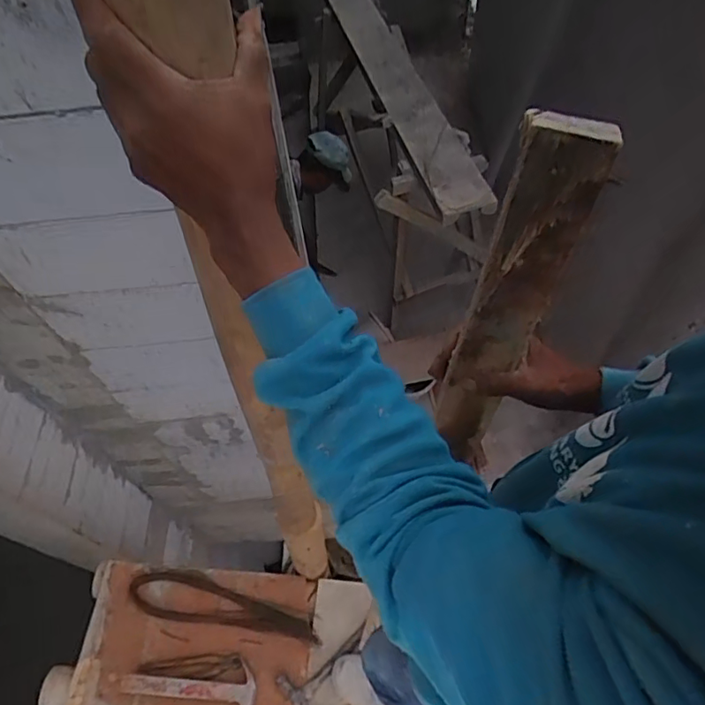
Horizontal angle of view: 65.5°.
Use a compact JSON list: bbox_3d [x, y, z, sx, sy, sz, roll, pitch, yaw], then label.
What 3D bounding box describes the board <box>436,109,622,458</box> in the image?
[{"bbox_3d":[0.125,-0.029,0.459,0.055,0.328,0.029,36,53,23],"label":"board"}]

